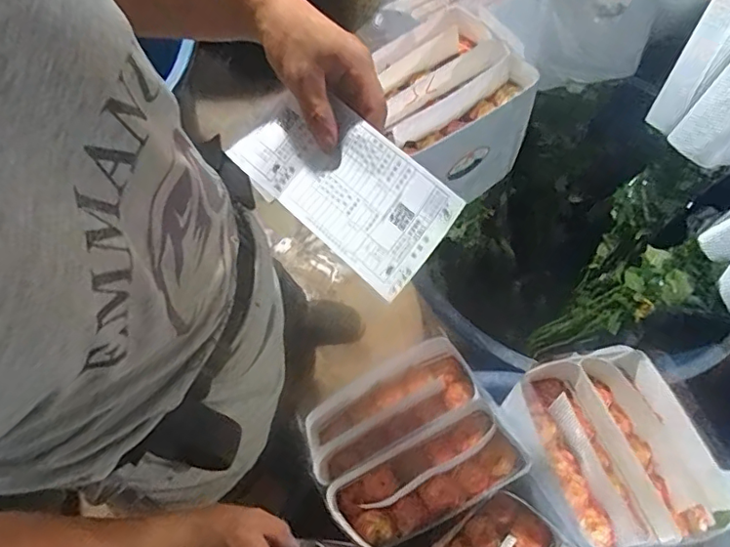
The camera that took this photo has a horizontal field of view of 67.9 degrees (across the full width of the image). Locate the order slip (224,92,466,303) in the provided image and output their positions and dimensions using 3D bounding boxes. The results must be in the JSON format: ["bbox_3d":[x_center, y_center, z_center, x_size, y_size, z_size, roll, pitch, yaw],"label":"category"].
[{"bbox_3d":[-0.017,-0.069,0.418,0.173,0.014,0.091,41,102,16],"label":"order slip"}]

